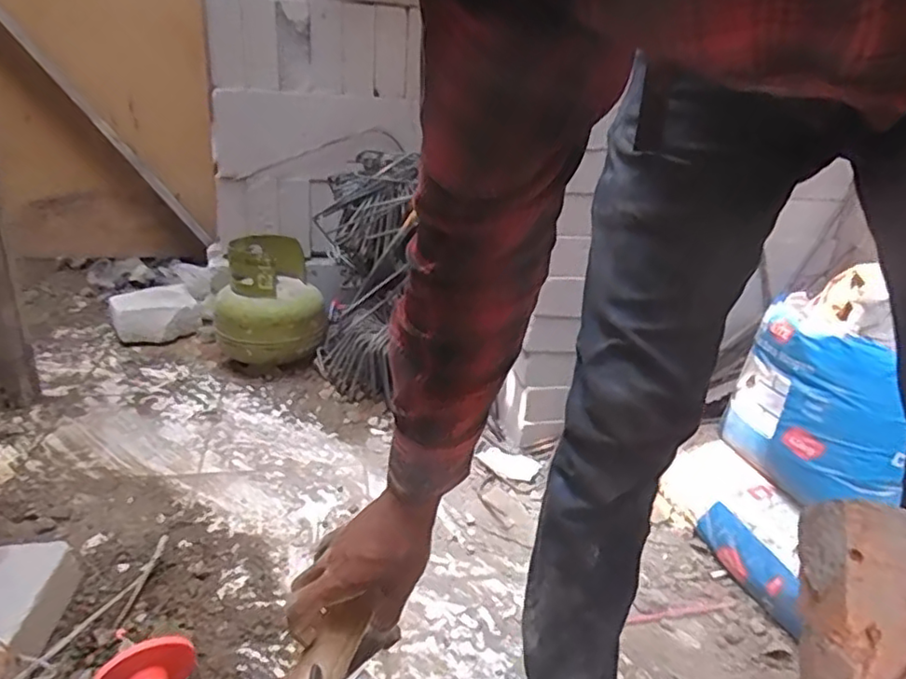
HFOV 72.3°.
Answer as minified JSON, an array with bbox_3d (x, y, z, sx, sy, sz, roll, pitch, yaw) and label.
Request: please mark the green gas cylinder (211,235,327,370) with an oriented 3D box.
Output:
[{"bbox_3d":[-0.442,-0.092,1.507,0.255,0.263,0.238,-2,25,-16],"label":"green gas cylinder"}]

